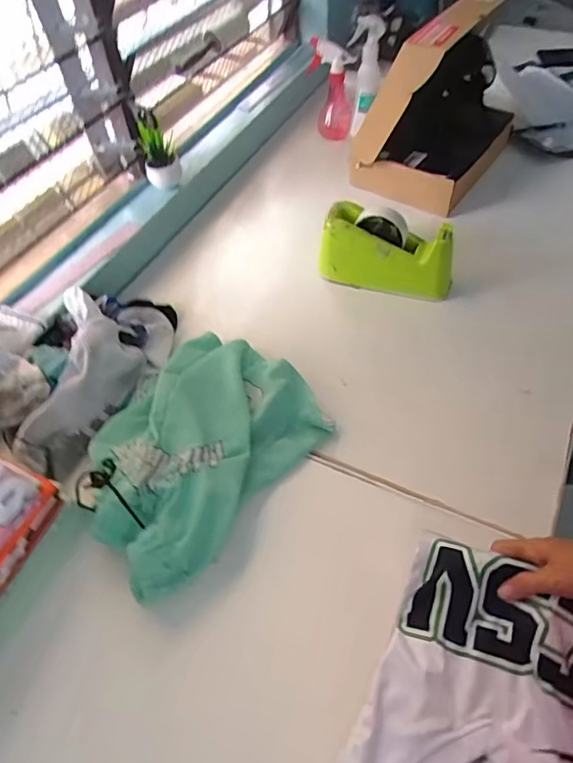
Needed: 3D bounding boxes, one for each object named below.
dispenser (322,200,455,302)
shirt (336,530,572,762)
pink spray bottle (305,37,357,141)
[{"bbox_3d":[0.153,-0.196,0.796,0.192,0.116,0.067,16,56,15],"label":"dispenser"},{"bbox_3d":[0.167,0.287,0.451,0.188,0.062,0.261,19,56,17],"label":"shirt"},{"bbox_3d":[0.094,-0.623,1.114,0.085,0.193,0.095,-5,53,-1],"label":"pink spray bottle"}]

